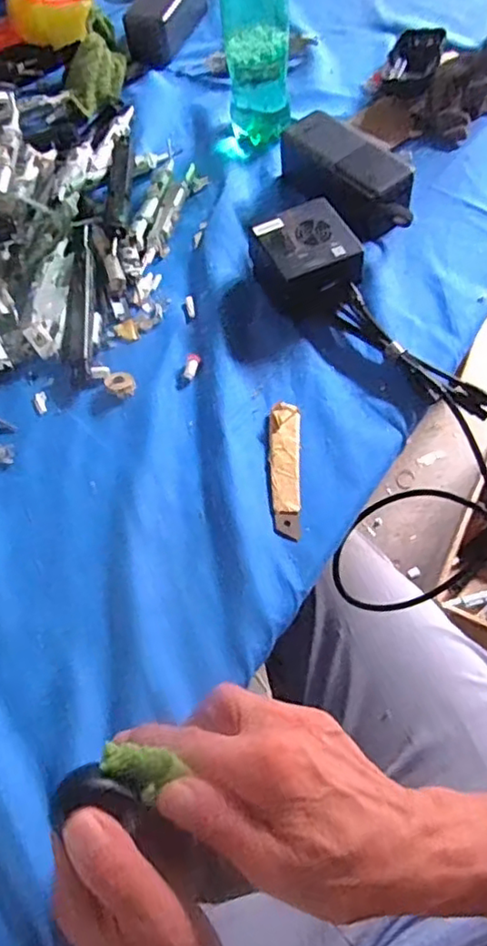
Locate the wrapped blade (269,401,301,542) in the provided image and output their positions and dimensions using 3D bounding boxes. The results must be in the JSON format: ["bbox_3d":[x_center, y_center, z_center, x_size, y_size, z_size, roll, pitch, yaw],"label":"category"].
[{"bbox_3d":[0.030,-0.004,0.461,0.022,0.004,0.108,0,64,3],"label":"wrapped blade"}]

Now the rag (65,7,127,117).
[{"bbox_3d":[-0.169,-0.464,0.710,0.067,0.031,0.131,-14,60,-1],"label":"rag"}]

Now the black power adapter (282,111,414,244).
[{"bbox_3d":[0.097,-0.267,0.569,0.065,0.045,0.147,-39,65,-15],"label":"black power adapter"}]

